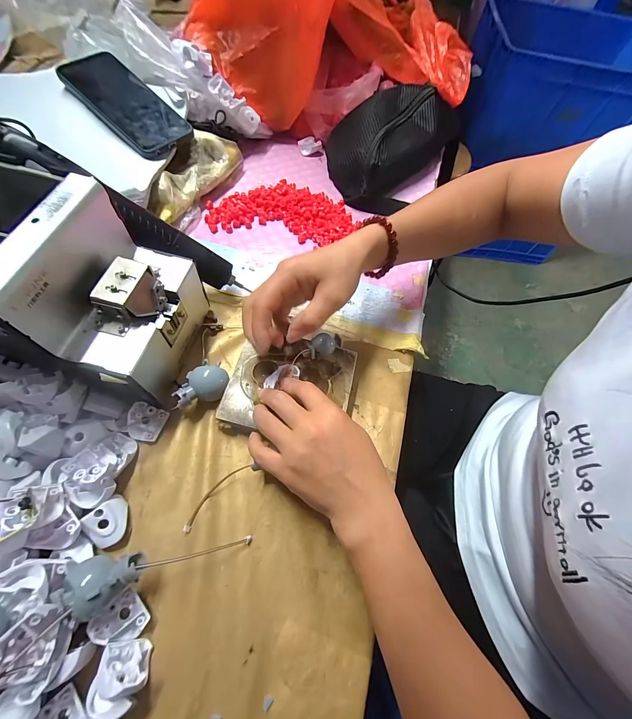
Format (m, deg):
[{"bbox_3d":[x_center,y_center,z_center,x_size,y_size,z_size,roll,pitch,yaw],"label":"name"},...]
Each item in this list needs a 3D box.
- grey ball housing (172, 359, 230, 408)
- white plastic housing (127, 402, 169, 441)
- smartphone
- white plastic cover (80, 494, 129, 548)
[{"bbox_3d":[-0.109,0.025,0.297,0.047,0.029,0.035,-21,68,-15],"label":"grey ball housing"},{"bbox_3d":[-0.160,0.059,0.285,0.032,0.011,0.032,33,78,-25],"label":"white plastic housing"},{"bbox_3d":[-0.245,-0.332,0.396,0.081,0.016,0.178,-42,83,-19],"label":"smartphone"},{"bbox_3d":[-0.168,0.131,0.247,0.029,0.014,0.033,-20,89,-26],"label":"white plastic cover"}]

